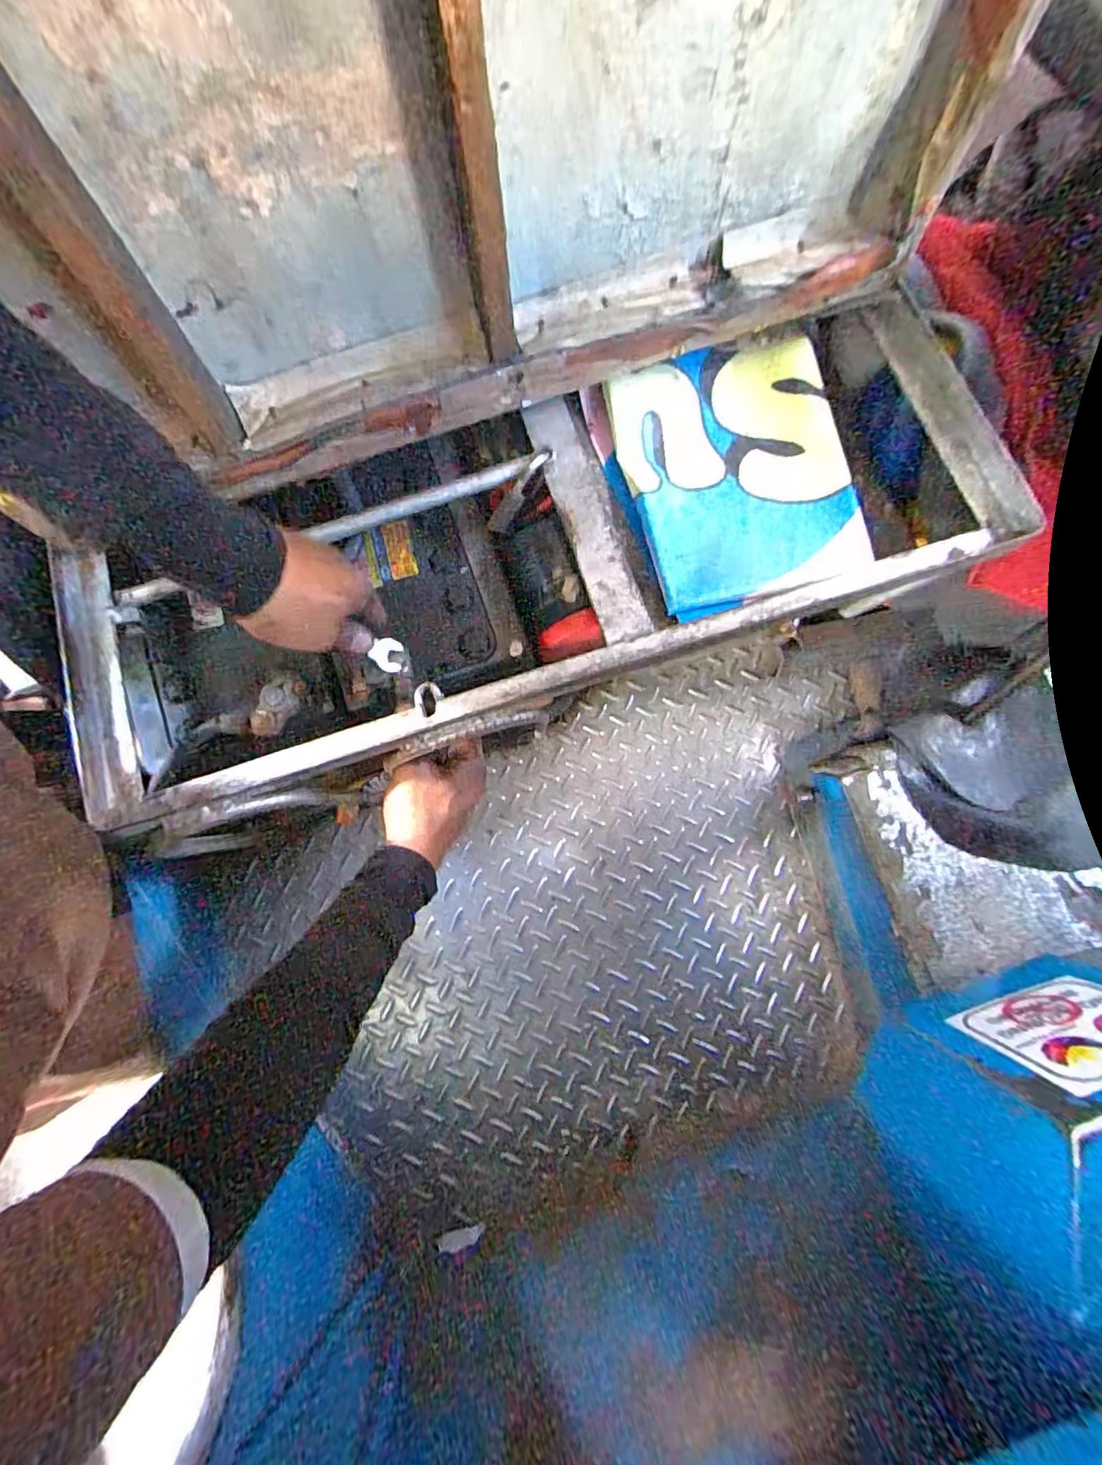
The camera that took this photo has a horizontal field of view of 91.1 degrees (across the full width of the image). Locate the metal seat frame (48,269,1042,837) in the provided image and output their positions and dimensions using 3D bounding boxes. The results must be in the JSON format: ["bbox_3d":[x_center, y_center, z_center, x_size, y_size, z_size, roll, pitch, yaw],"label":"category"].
[{"bbox_3d":[-0.008,-0.142,0.421,0.729,0.079,0.261,-21,80,-4],"label":"metal seat frame"}]

